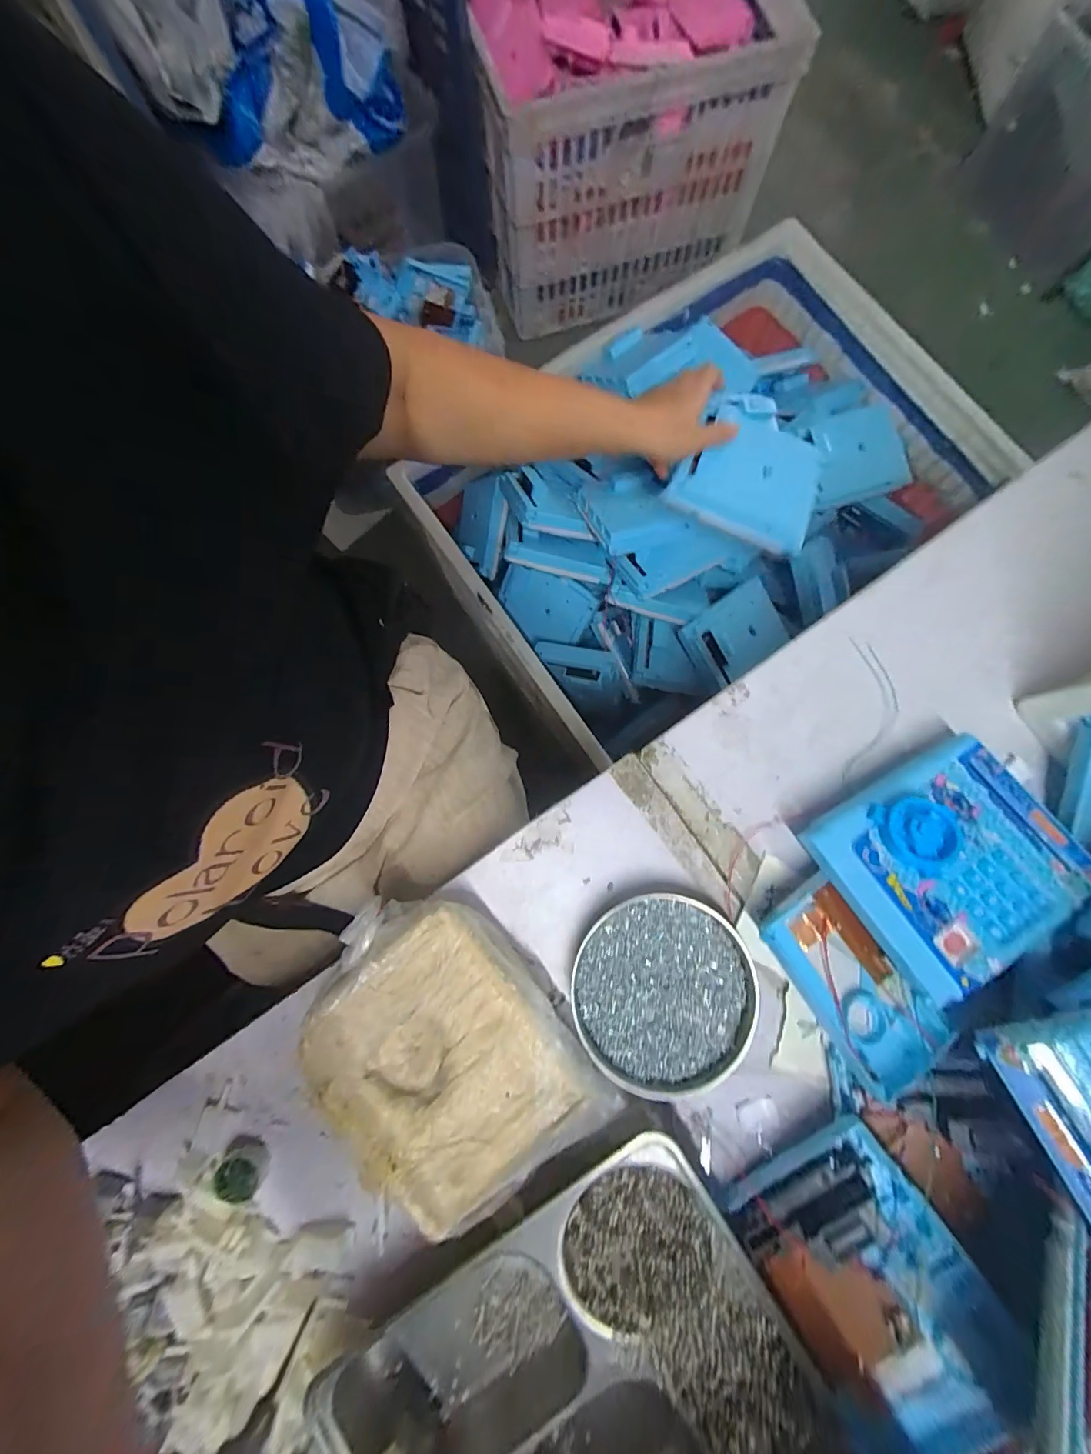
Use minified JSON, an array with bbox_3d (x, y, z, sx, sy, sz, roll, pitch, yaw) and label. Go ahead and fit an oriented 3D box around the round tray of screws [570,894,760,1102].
[{"bbox_3d":[0.092,0.201,0.352,0.131,0.019,0.135,0,80,0],"label":"round tray of screws"}]

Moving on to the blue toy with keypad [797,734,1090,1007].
[{"bbox_3d":[0.292,0.092,0.328,0.158,0.028,0.130,-28,70,-9],"label":"blue toy with keypad"}]

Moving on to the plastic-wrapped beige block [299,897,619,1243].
[{"bbox_3d":[-0.074,0.239,0.338,0.214,0.034,0.166,41,83,7],"label":"plastic-wrapped beige block"}]

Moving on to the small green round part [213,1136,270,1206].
[{"bbox_3d":[-0.224,0.328,0.338,0.033,0.015,0.037,19,81,4],"label":"small green round part"}]

